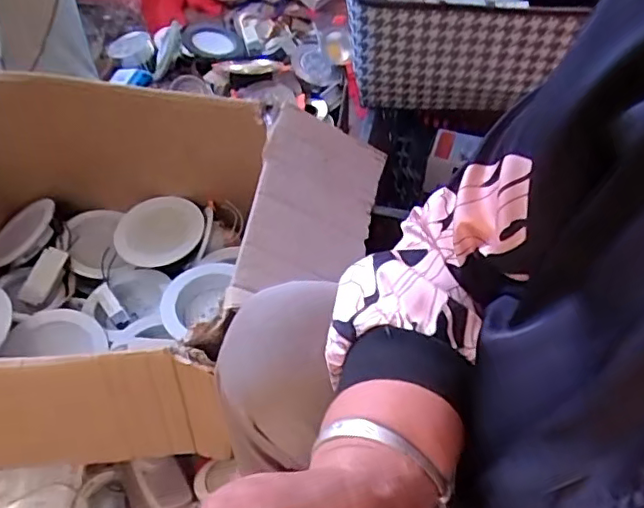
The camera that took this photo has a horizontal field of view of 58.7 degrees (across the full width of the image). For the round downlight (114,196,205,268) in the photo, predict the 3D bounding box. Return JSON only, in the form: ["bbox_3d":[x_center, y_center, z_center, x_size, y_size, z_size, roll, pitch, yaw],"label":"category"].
[{"bbox_3d":[-0.246,-0.039,0.873,0.123,0.026,0.124,-1,52,2],"label":"round downlight"}]

